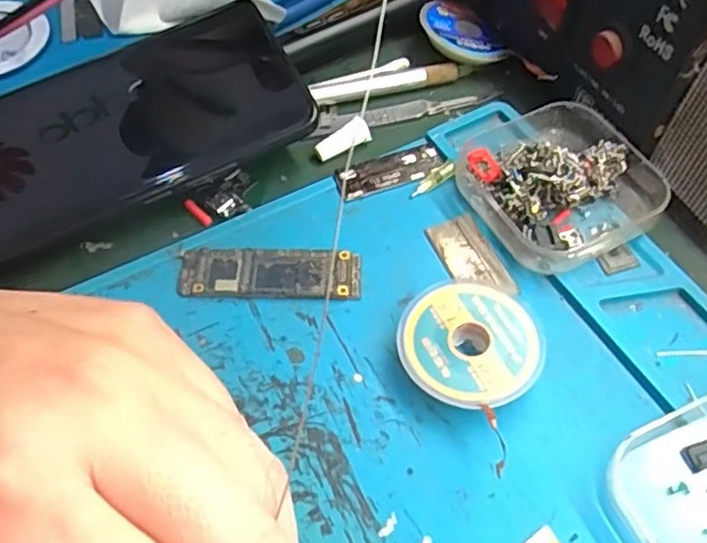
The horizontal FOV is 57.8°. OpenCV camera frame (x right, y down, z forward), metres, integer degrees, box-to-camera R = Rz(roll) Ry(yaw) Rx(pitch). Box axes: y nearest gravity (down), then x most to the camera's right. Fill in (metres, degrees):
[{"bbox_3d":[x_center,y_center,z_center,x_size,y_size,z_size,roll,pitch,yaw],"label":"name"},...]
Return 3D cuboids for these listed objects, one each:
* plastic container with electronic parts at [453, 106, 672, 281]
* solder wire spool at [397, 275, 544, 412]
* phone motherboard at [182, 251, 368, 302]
[{"bbox_3d":[0.079,-0.035,0.240,0.069,0.024,0.063,-19,59,-12],"label":"plastic container with electronic parts"},{"bbox_3d":[0.038,0.024,0.210,0.044,0.013,0.045,0,57,0],"label":"solder wire spool"},{"bbox_3d":[-0.030,0.001,0.230,0.065,0.004,0.020,1,57,1],"label":"phone motherboard"}]

